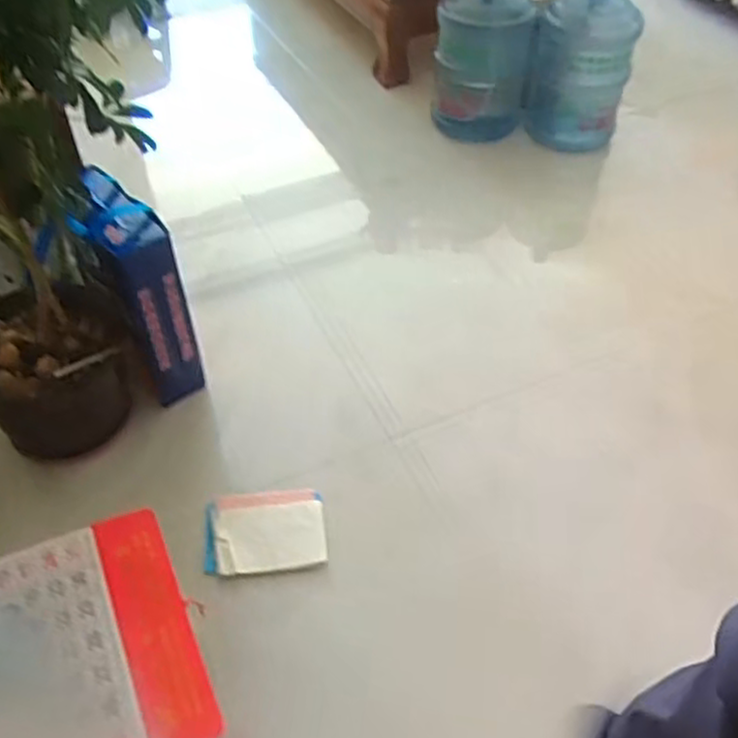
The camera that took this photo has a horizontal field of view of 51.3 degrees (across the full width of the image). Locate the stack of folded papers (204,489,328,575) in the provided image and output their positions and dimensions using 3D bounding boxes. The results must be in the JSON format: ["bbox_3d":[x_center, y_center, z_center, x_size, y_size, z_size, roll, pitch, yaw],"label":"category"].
[{"bbox_3d":[-0.181,0.287,1.350,0.212,0.022,0.147,-4,53,-5],"label":"stack of folded papers"}]

